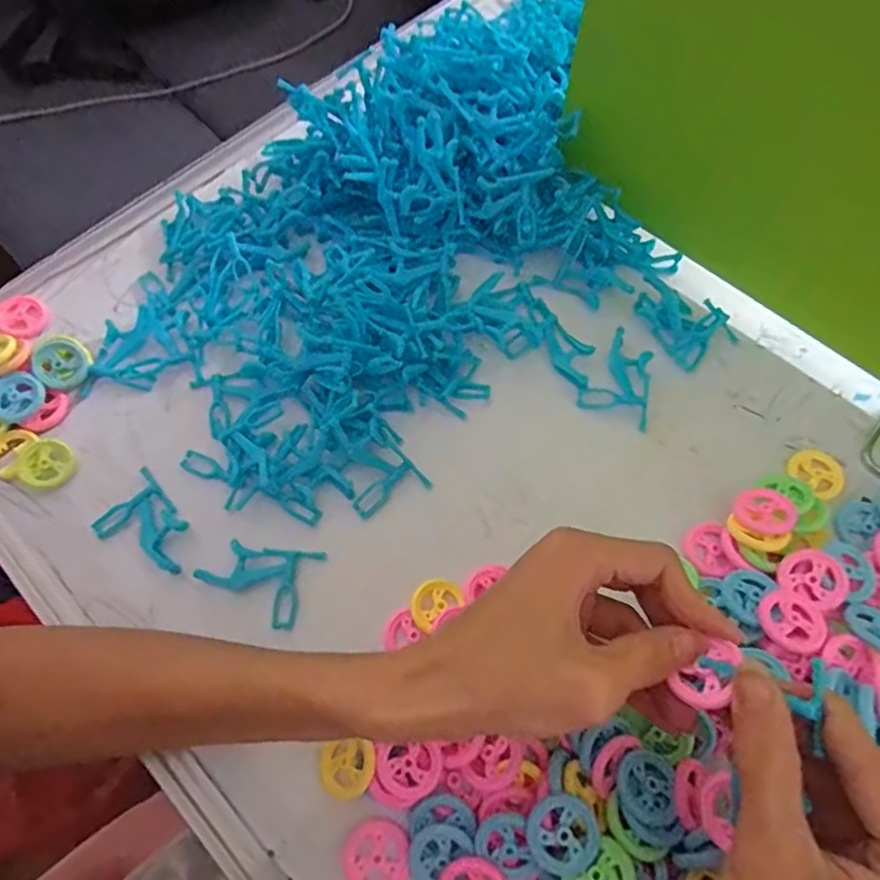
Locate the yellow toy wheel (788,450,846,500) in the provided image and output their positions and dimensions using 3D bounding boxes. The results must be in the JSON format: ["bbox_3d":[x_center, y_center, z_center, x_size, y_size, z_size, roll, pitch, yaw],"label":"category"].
[{"bbox_3d":[0.212,0.019,0.348,0.029,0.007,0.029,0,65,1],"label":"yellow toy wheel"}]

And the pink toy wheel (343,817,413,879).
[{"bbox_3d":[-0.028,0.185,0.275,0.029,0.006,0.030,0,65,1],"label":"pink toy wheel"}]

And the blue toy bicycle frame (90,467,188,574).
[{"bbox_3d":[-0.158,0.047,0.341,0.056,0.008,0.041,33,70,15],"label":"blue toy bicycle frame"}]

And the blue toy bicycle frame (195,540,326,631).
[{"bbox_3d":[-0.095,0.070,0.328,0.053,0.011,0.042,20,67,10],"label":"blue toy bicycle frame"}]

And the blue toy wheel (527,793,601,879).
[{"bbox_3d":[0.052,0.164,0.259,0.029,0.004,0.029,1,69,-3],"label":"blue toy wheel"}]

